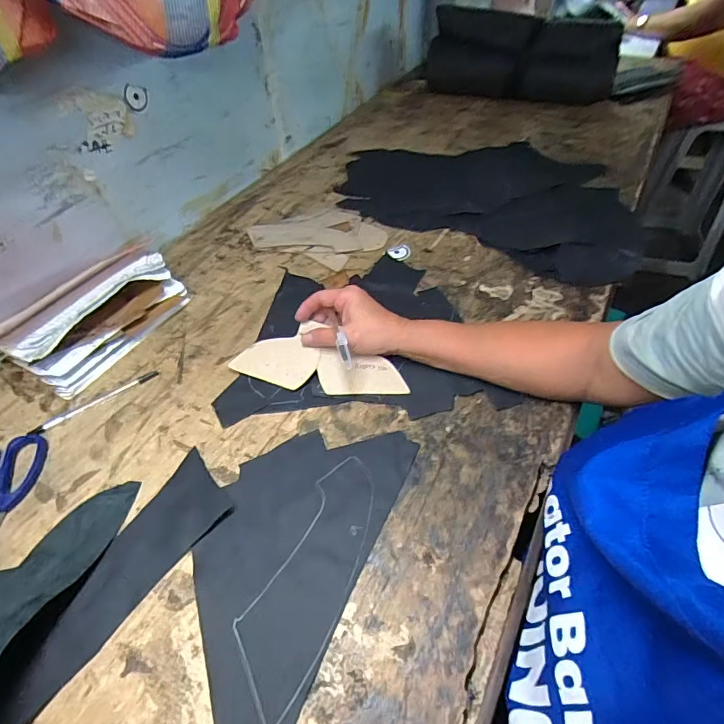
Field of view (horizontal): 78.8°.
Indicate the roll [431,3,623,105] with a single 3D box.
[{"bbox_3d":[0.343,-0.658,0.958,0.383,0.154,0.103,10,50,13],"label":"roll"}]

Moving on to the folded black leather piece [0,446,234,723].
[{"bbox_3d":[-0.234,0.155,0.347,0.141,0.044,0.236,30,57,27],"label":"folded black leather piece"}]

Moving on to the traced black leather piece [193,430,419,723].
[{"bbox_3d":[-0.065,0.152,0.368,0.136,0.004,0.261,18,52,19],"label":"traced black leather piece"}]

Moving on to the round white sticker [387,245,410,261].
[{"bbox_3d":[0.056,-0.158,0.640,0.033,0.004,0.032,-21,50,-14],"label":"round white sticker"}]

